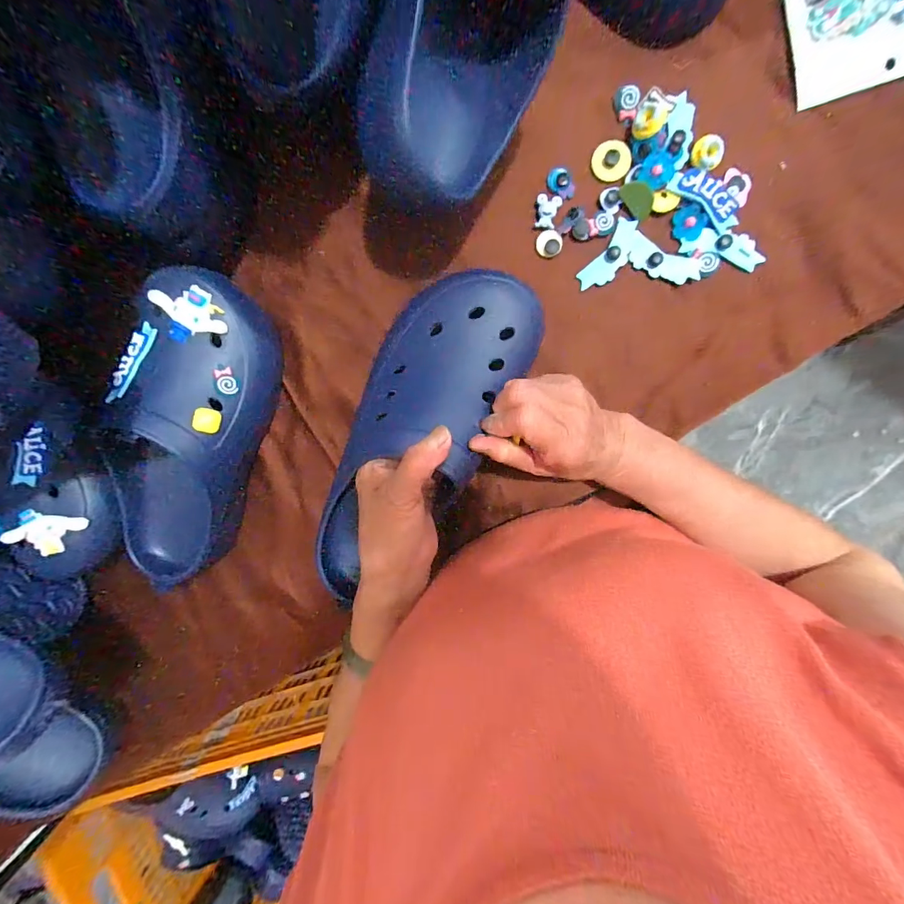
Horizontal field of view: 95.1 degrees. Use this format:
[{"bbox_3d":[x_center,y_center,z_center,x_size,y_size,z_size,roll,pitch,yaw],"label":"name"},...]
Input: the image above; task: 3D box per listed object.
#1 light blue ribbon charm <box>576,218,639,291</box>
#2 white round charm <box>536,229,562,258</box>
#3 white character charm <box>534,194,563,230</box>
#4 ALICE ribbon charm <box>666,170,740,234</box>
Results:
[{"bbox_3d":[0.128,-0.158,0.332,0.024,0.009,0.062,37,97,1],"label":"light blue ribbon charm"},{"bbox_3d":[0.080,-0.171,0.339,0.020,0.005,0.020,0,95,5],"label":"white round charm"},{"bbox_3d":[0.078,-0.195,0.335,0.019,0.004,0.025,8,96,4],"label":"white character charm"},{"bbox_3d":[0.195,-0.195,0.315,0.059,0.005,0.022,40,114,-1],"label":"ALICE ribbon charm"}]

